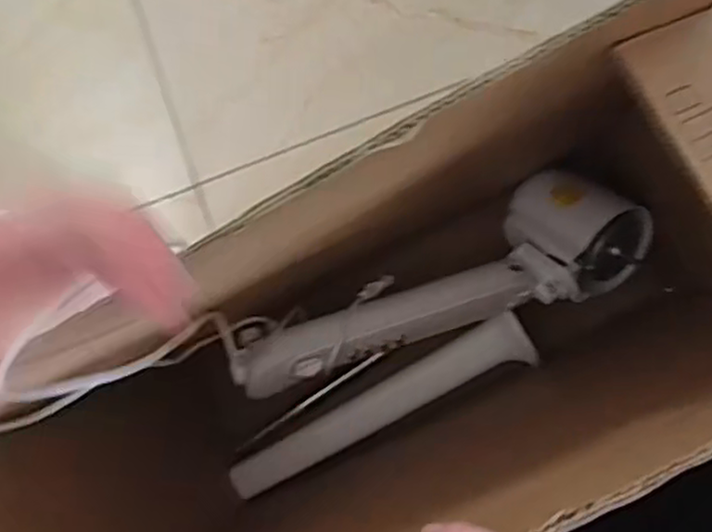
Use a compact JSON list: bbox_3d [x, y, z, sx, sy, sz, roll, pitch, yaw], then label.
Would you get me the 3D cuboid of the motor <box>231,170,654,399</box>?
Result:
[{"bbox_3d":[0.095,0.022,0.806,0.478,0.120,0.147,-23,85,7],"label":"motor"}]

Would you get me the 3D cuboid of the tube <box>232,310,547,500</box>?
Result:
[{"bbox_3d":[0.024,0.172,0.865,0.398,0.037,0.060,-27,84,7],"label":"tube"}]

